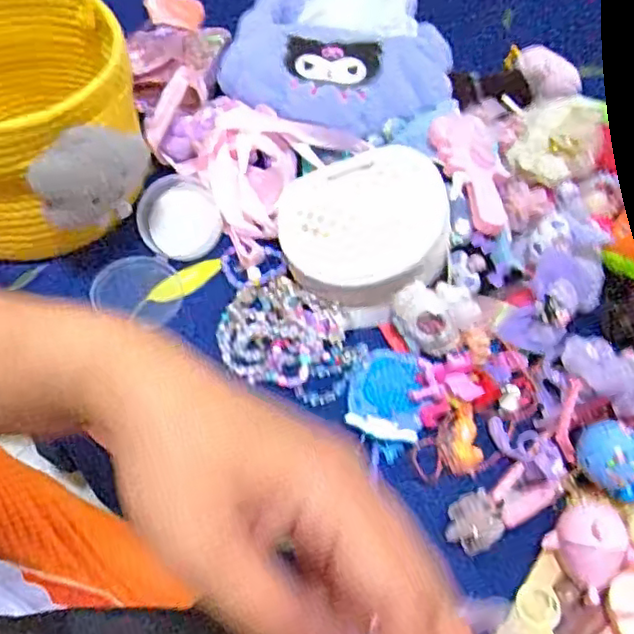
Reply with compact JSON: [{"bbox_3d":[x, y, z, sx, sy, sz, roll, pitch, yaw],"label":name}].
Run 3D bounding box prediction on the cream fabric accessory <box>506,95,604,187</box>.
[{"bbox_3d":[0.229,-0.168,0.608,0.084,0.023,0.084,-4,78,20],"label":"cream fabric accessory"}]

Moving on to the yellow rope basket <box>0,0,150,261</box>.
[{"bbox_3d":[-0.269,-0.212,0.526,0.226,0.240,0.261,-28,64,-19],"label":"yellow rope basket"}]

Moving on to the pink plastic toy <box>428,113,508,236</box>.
[{"bbox_3d":[0.150,-0.140,0.602,0.055,0.031,0.143,-16,61,-13],"label":"pink plastic toy"}]

